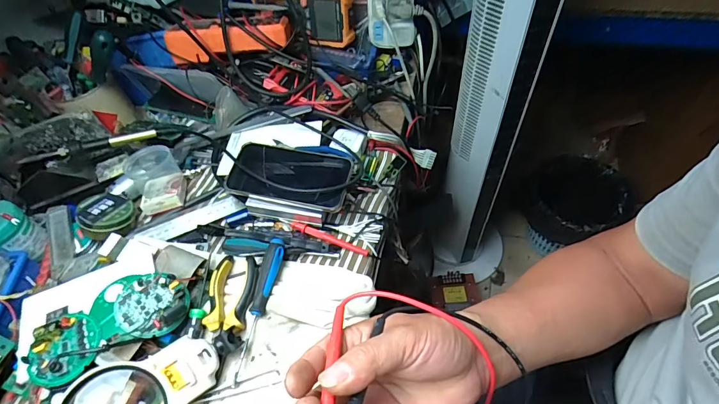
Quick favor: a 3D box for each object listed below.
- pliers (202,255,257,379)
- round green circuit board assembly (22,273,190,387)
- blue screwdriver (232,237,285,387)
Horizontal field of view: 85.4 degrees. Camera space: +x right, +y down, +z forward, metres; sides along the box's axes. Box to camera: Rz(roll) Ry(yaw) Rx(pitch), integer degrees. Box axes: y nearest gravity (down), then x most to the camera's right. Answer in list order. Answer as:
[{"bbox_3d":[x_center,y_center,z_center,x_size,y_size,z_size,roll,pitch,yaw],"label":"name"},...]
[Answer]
[{"bbox_3d":[-0.151,0.120,0.446,0.053,0.023,0.127,0,54,5],"label":"pliers"},{"bbox_3d":[-0.270,0.126,0.420,0.155,0.031,0.080,-29,57,-16],"label":"round green circuit board assembly"},{"bbox_3d":[-0.117,0.117,0.445,0.018,0.025,0.166,8,55,11],"label":"blue screwdriver"}]

